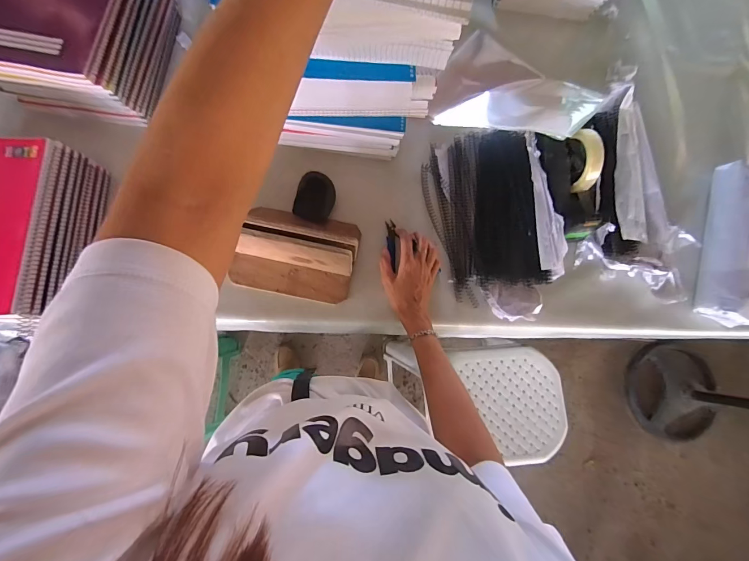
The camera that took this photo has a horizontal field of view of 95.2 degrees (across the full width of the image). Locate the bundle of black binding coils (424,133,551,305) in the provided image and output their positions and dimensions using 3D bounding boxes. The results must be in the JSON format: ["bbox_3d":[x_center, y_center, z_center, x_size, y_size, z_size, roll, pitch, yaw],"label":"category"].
[{"bbox_3d":[0.195,-0.127,0.612,0.180,0.032,0.301,-8,79,-6],"label":"bundle of black binding coils"}]

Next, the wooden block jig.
[{"bbox_3d":[-0.127,-0.052,0.519,0.196,0.109,0.138,12,79,-2],"label":"wooden block jig"}]

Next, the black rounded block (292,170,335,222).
[{"bbox_3d":[-0.101,-0.146,0.585,0.064,0.014,0.085,7,78,-3],"label":"black rounded block"}]

